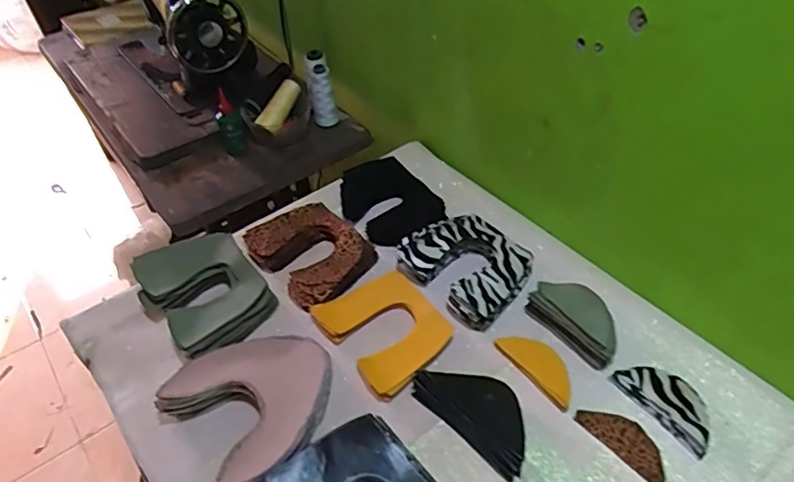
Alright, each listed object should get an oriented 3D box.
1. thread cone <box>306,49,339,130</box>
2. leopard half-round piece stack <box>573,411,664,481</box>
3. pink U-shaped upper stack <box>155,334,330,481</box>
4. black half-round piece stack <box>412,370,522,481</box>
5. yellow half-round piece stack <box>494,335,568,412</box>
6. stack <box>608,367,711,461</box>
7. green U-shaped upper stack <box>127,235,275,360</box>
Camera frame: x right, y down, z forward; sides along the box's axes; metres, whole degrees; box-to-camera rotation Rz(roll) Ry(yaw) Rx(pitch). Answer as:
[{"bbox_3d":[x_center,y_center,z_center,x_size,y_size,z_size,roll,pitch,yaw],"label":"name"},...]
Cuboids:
[{"bbox_3d":[-0.138,-0.273,1.037,0.050,0.117,0.057,-6,46,-2],"label":"thread cone"},{"bbox_3d":[0.246,0.212,0.603,0.044,0.004,0.104,-32,52,-25],"label":"leopard half-round piece stack"},{"bbox_3d":[-0.153,0.178,0.634,0.176,0.057,0.172,-33,52,-26],"label":"pink U-shaped upper stack"},{"bbox_3d":[0.088,0.180,0.617,0.065,0.027,0.143,-35,53,-27],"label":"black half-round piece stack"},{"bbox_3d":[0.168,0.143,0.661,0.045,0.009,0.107,-28,50,-22],"label":"yellow half-round piece stack"},{"bbox_3d":[0.302,0.175,0.625,0.057,0.018,0.112,-28,50,-22],"label":"stack"},{"bbox_3d":[-0.253,0.061,0.740,0.133,0.052,0.187,-34,53,-26],"label":"green U-shaped upper stack"}]

